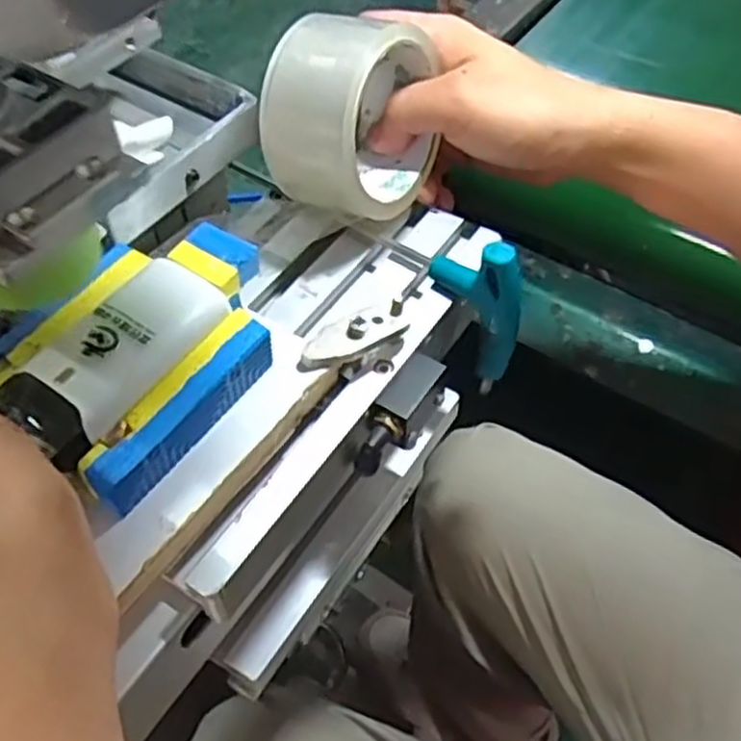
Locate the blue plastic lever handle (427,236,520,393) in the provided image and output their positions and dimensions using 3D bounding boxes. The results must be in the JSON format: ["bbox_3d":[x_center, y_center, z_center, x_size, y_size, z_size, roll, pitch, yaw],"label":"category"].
[{"bbox_3d":[0.052,-0.033,0.387,0.013,0.083,0.051,-39,62,-24],"label":"blue plastic lever handle"}]

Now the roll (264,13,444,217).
[{"bbox_3d":[-0.008,-0.130,0.383,0.068,0.088,0.079,19,56,14],"label":"roll"}]

